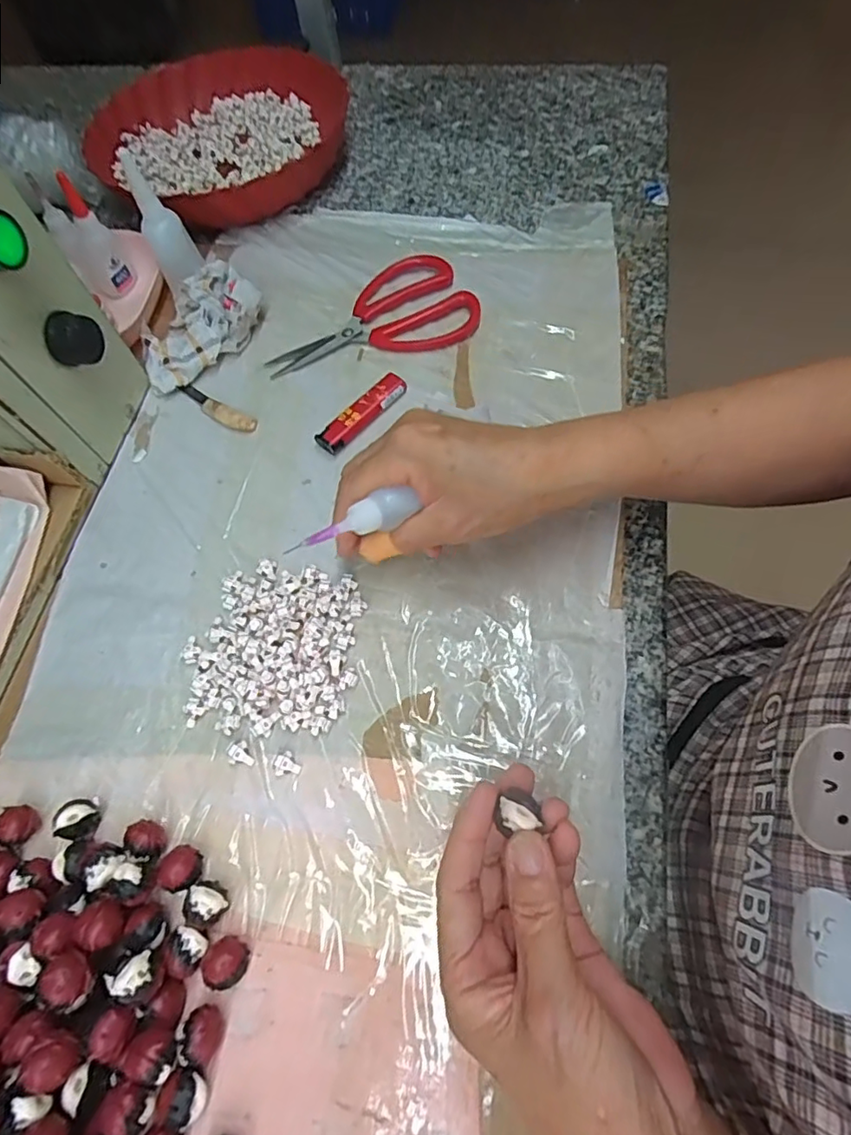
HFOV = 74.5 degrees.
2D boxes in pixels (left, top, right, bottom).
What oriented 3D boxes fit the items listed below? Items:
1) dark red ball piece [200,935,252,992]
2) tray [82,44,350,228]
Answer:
[{"bbox_3d":[-0.093,0.184,0.261,0.020,0.016,0.019,-2,65,4],"label":"dark red ball piece"},{"bbox_3d":[-0.186,-0.406,0.530,0.232,0.042,0.240,-42,69,-15],"label":"tray"}]

